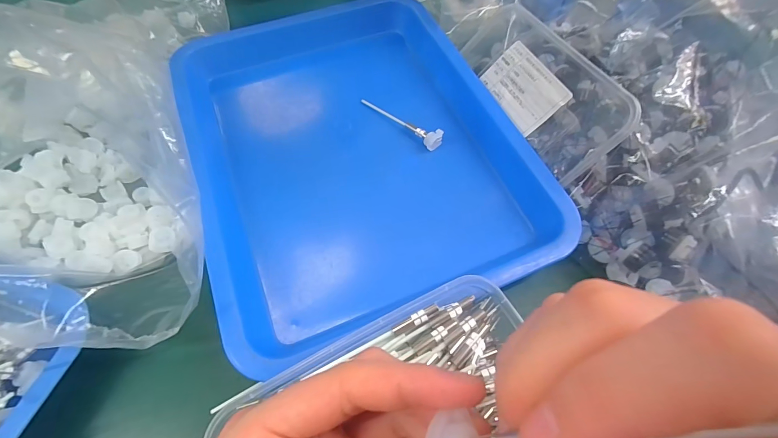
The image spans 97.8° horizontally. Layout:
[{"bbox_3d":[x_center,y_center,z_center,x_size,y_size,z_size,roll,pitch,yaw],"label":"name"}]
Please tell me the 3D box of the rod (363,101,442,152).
[{"bbox_3d":[0.012,-0.093,0.320,0.086,0.016,0.017,37,66,16],"label":"rod"}]

